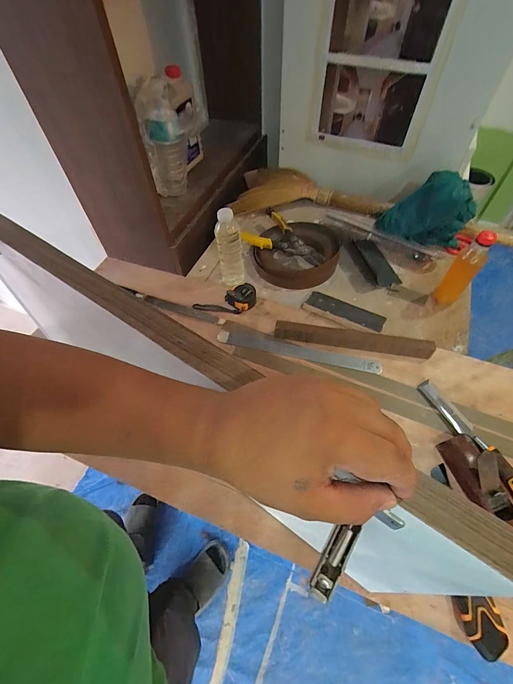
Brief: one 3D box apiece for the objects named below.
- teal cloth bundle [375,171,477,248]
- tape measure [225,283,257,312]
[{"bbox_3d":[0.434,-0.340,0.804,0.205,0.139,0.144,18,58,13],"label":"teal cloth bundle"},{"bbox_3d":[-0.032,-0.102,0.711,0.060,0.033,0.057,-1,56,1],"label":"tape measure"}]

